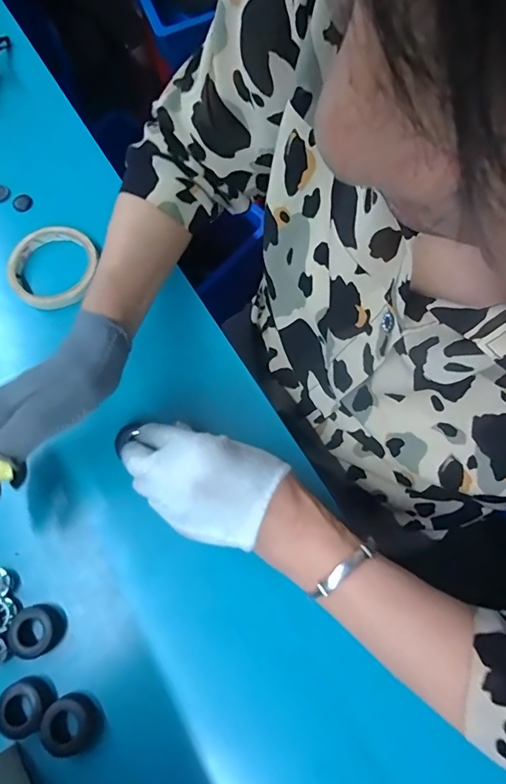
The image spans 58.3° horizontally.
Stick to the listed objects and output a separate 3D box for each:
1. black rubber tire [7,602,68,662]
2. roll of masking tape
[{"bbox_3d":[-0.177,0.194,0.369,0.037,0.019,0.038,-1,73,2],"label":"black rubber tire"},{"bbox_3d":[-0.206,-0.129,0.470,0.089,0.012,0.093,-1,73,2],"label":"roll of masking tape"}]

